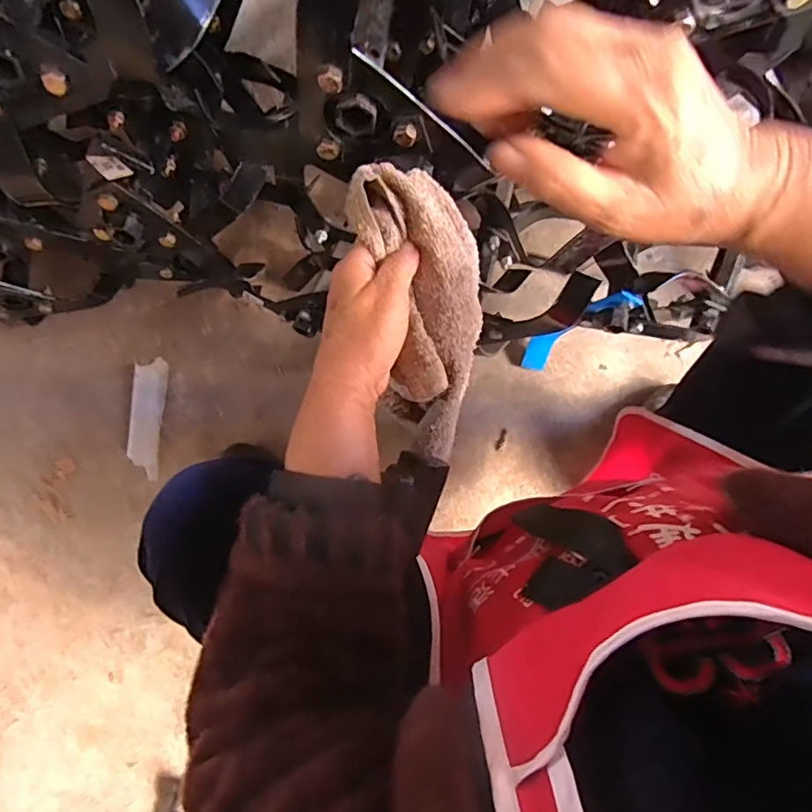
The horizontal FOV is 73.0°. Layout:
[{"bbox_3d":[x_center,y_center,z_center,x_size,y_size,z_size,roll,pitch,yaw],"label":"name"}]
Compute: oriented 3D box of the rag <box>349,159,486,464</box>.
[{"bbox_3d":[0.021,-0.050,0.413,0.079,0.069,0.243,-12,121,-1],"label":"rag"}]

